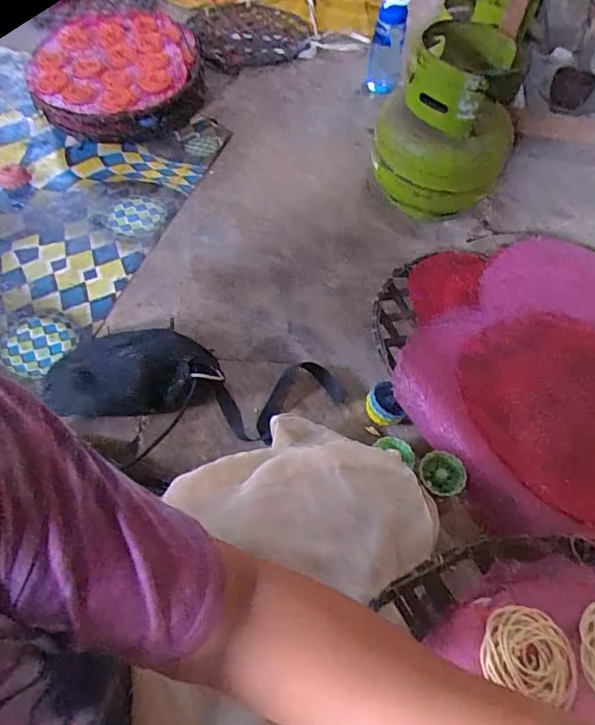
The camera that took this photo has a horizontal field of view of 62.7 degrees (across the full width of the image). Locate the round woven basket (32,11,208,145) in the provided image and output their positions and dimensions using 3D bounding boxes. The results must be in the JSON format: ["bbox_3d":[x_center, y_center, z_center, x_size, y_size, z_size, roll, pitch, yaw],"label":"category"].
[{"bbox_3d":[-0.439,-0.725,1.236,0.402,0.124,0.473,1,58,-2],"label":"round woven basket"}]

